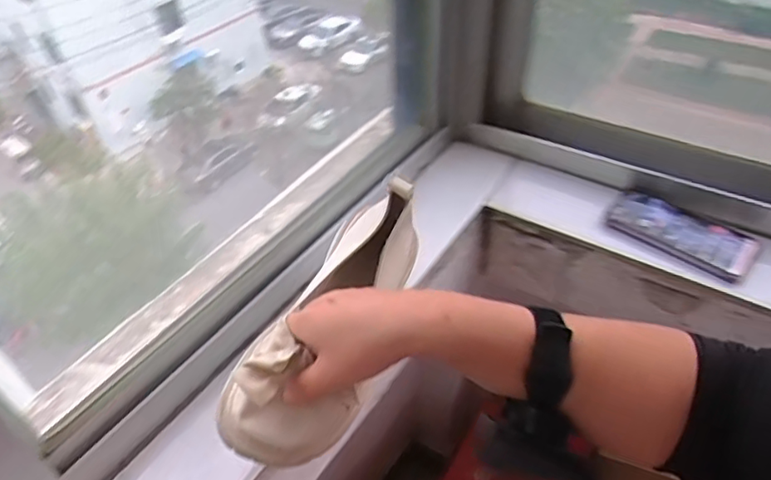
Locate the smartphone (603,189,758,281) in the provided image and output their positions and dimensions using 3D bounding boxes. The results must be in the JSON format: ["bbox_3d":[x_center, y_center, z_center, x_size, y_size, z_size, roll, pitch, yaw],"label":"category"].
[{"bbox_3d":[0.339,-0.009,0.661,0.155,0.015,0.081,26,51,27],"label":"smartphone"}]

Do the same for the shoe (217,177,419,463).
[{"bbox_3d":[-0.044,0.057,0.476,0.088,0.083,0.251,18,54,20],"label":"shoe"}]

